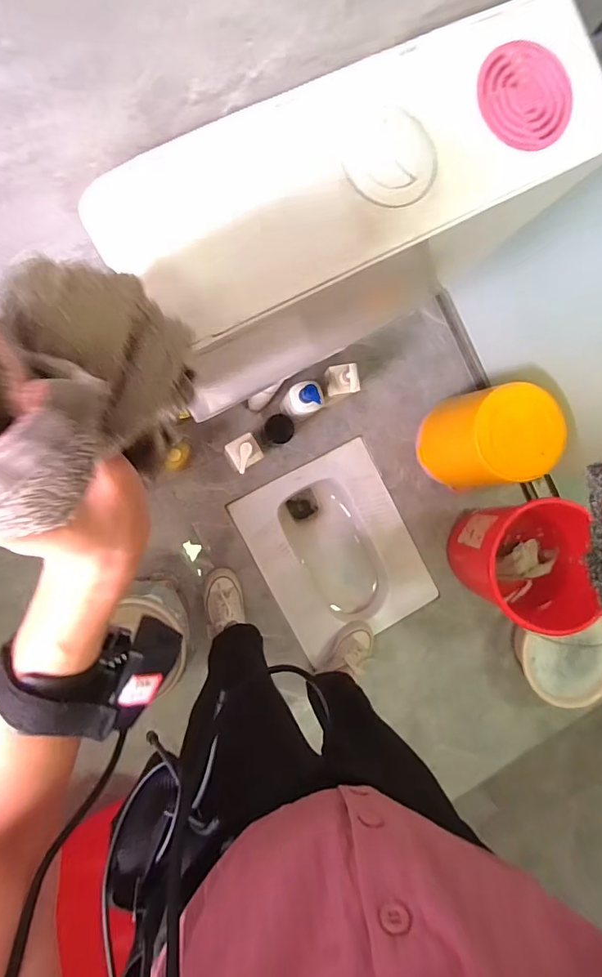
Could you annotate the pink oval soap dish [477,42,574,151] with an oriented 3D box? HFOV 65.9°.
[{"bbox_3d":[0.146,-0.255,0.302,0.065,0.004,0.062,8,91,-9],"label":"pink oval soap dish"}]

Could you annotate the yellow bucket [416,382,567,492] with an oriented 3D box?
[{"bbox_3d":[0.457,-0.126,1.195,0.218,0.327,0.225,0,93,-9],"label":"yellow bucket"}]

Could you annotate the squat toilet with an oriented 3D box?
[{"bbox_3d":[0.091,0.179,1.389,0.422,0.181,0.521,-28,95,-8],"label":"squat toilet"}]

